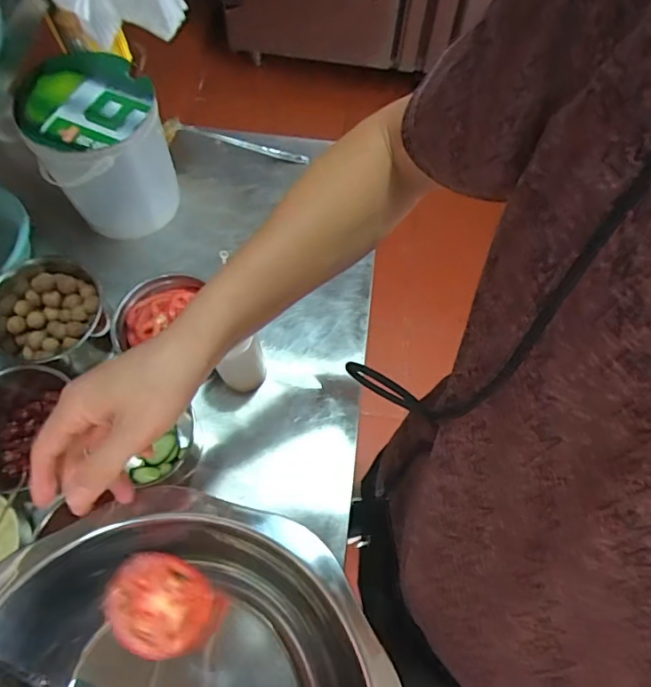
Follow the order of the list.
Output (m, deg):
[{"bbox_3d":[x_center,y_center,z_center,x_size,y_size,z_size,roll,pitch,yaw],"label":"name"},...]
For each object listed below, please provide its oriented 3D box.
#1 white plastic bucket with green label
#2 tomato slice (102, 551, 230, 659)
[{"bbox_3d":[-0.318,-0.284,0.765,0.170,0.205,0.157,-14,68,-7],"label":"white plastic bucket with green label"},{"bbox_3d":[-0.142,0.227,0.445,0.096,0.010,0.075,37,56,2],"label":"tomato slice"}]

